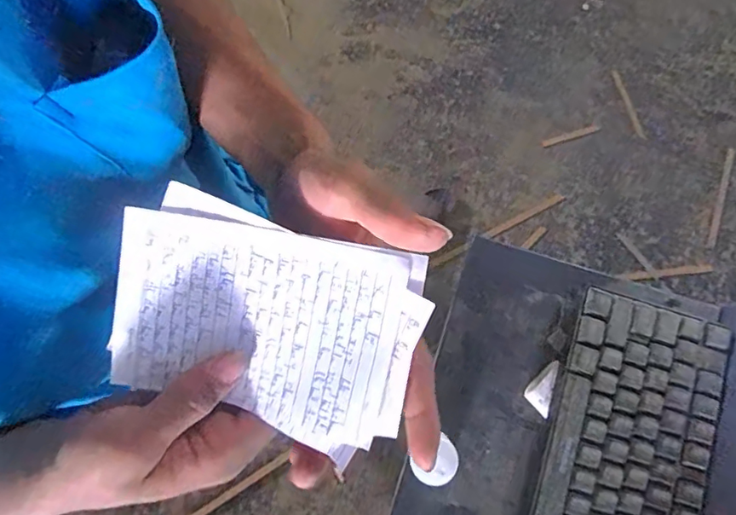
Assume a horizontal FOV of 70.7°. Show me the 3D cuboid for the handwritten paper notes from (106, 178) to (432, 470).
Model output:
[{"bbox_3d":[-0.051,0.032,0.252,0.146,0.014,0.101,17,96,5],"label":"handwritten paper notes"}]

